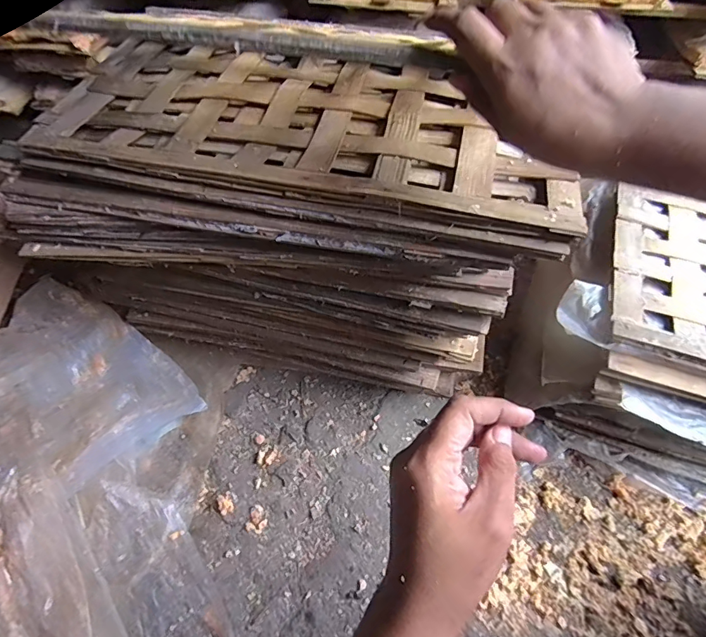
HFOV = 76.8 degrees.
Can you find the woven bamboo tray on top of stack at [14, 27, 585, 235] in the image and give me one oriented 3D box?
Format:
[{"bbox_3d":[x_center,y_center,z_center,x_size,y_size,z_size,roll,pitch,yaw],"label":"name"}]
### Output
[{"bbox_3d":[-0.068,-0.229,0.501,0.598,0.038,0.269,12,55,6],"label":"woven bamboo tray on top of stack"}]

